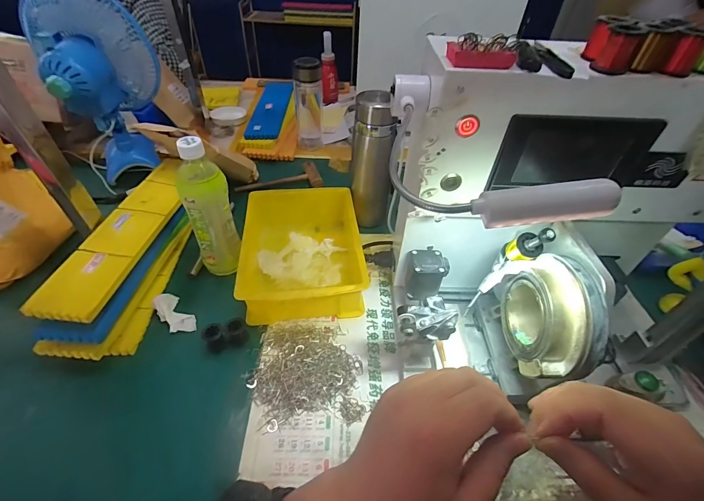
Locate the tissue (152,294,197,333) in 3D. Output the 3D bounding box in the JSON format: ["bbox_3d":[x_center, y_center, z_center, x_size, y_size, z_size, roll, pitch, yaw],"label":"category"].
[{"bbox_3d":[-0.255,0.090,0.490,0.073,0.020,0.035,34,52,27],"label":"tissue"}]

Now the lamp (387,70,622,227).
[{"bbox_3d":[0.093,-0.089,0.269,0.128,0.032,0.183,1,45,-3],"label":"lamp"}]

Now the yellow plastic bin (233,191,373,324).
[{"bbox_3d":[-0.079,0.001,0.550,0.178,0.074,0.232,-3,45,-7],"label":"yellow plastic bin"}]

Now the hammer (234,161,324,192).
[{"bbox_3d":[-0.158,-0.162,0.745,0.184,0.029,0.079,-3,45,-6],"label":"hammer"}]

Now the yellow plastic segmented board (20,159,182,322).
[{"bbox_3d":[-0.326,-0.038,0.511,0.076,0.015,0.329,6,45,3],"label":"yellow plastic segmented board"}]

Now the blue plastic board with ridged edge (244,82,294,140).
[{"bbox_3d":[-0.217,-0.396,0.938,0.092,0.013,0.340,-3,46,2],"label":"blue plastic board with ridged edge"}]

